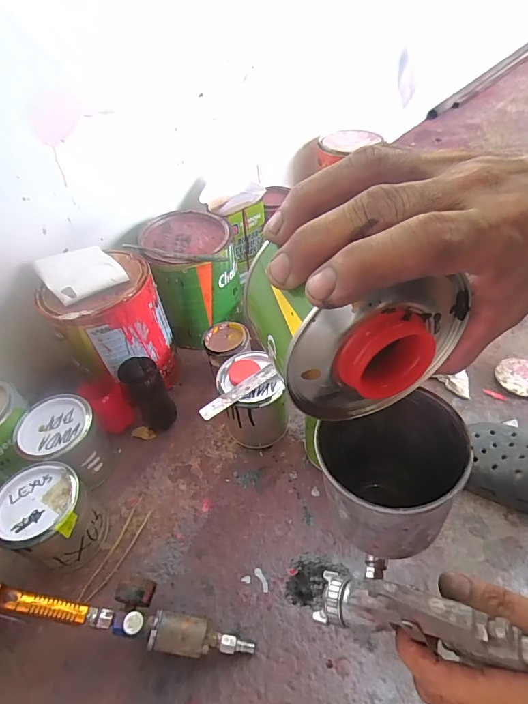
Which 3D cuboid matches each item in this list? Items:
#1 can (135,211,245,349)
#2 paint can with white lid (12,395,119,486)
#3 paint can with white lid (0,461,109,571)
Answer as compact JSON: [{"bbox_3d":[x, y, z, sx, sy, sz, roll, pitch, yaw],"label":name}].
[{"bbox_3d":[-0.121,-0.133,0.734,0.150,0.179,0.172,-19,50,-10],"label":"can"},{"bbox_3d":[-0.283,0.133,0.584,0.107,0.108,0.099,22,55,22],"label":"paint can with white lid"},{"bbox_3d":[-0.263,0.211,0.510,0.111,0.114,0.101,-3,49,3],"label":"paint can with white lid"}]

